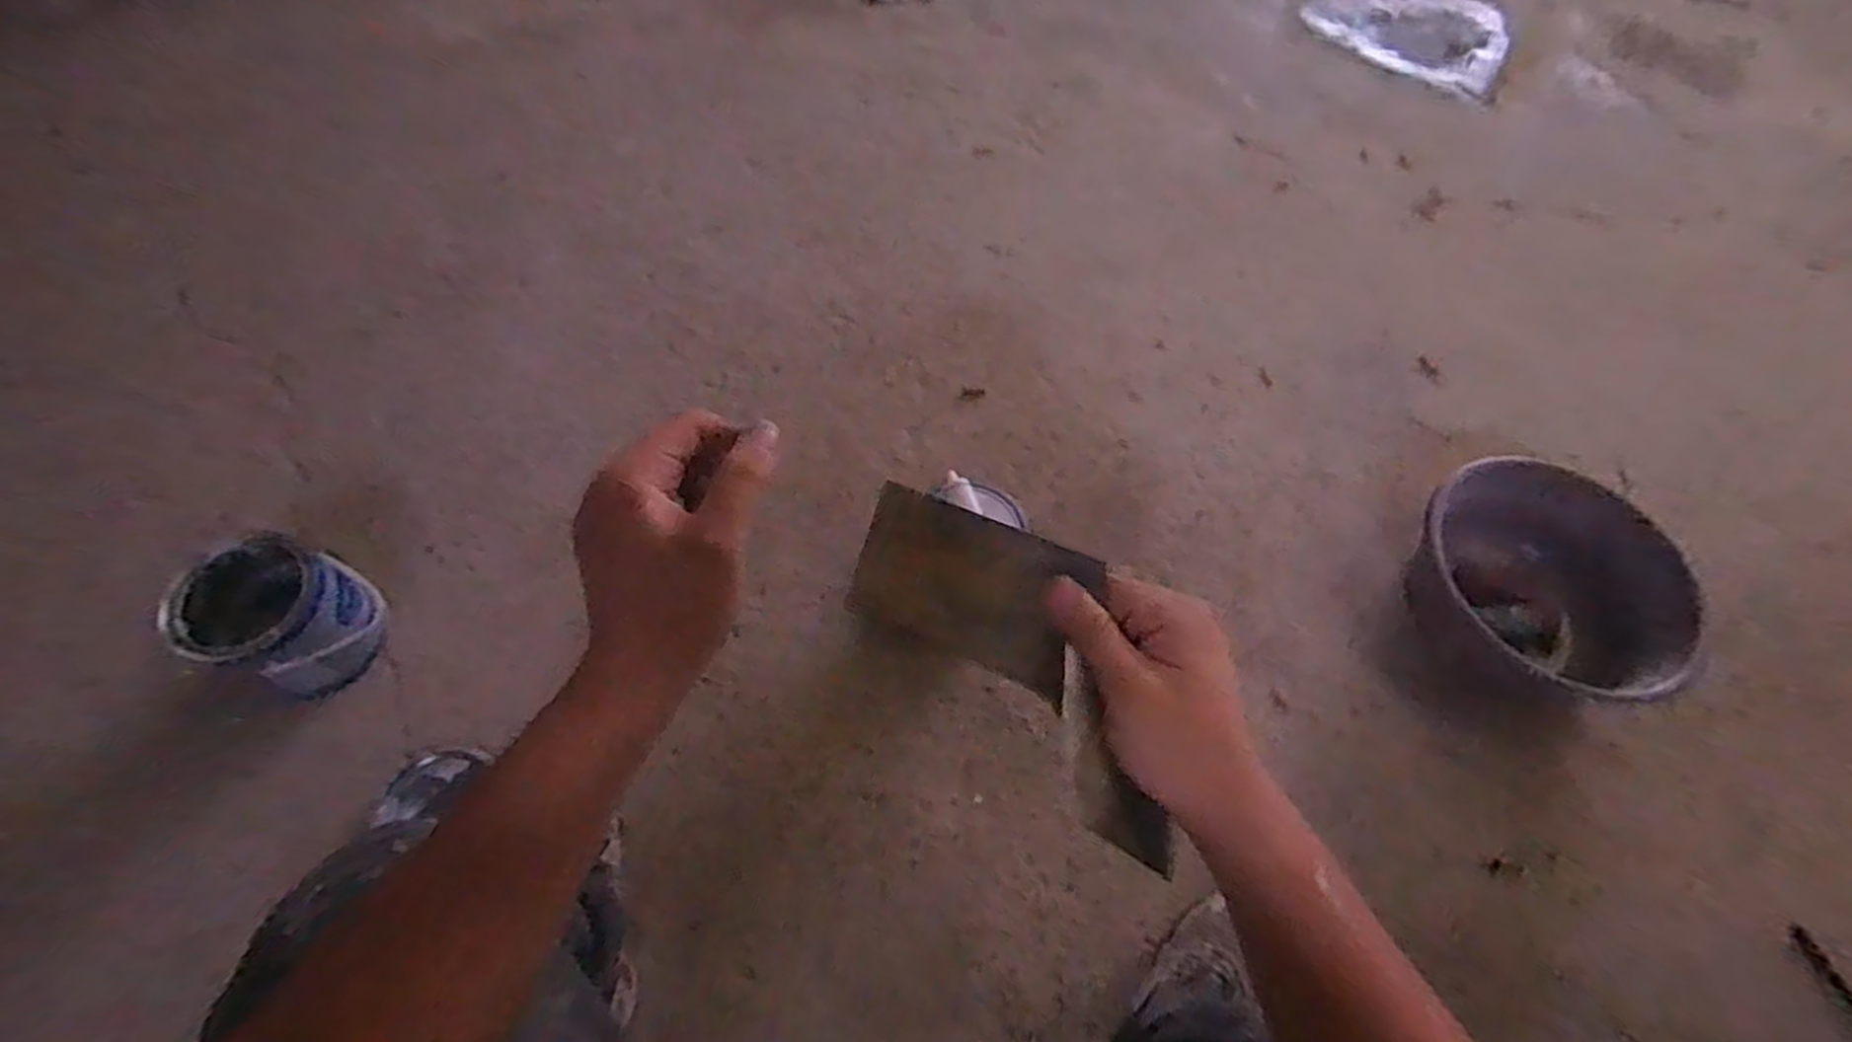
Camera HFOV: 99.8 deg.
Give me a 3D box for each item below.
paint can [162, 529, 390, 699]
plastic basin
[{"bbox_3d":[-0.797,0.111,0.959,0.168,0.167,0.164,24,64,8],"label":"paint can"},{"bbox_3d":[0.865,0.077,1.104,0.345,0.128,0.365,1,61,-3],"label":"plastic basin"}]

